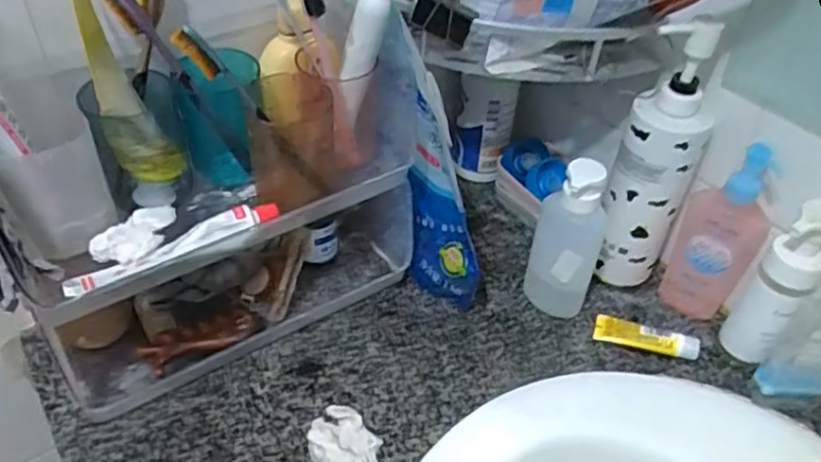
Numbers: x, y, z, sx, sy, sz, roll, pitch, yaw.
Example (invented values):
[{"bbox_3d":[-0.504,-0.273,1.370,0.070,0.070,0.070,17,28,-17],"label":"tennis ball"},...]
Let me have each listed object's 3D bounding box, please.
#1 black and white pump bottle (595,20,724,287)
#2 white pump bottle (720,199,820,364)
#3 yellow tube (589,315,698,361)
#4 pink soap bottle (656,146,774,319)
[{"bbox_3d":[0.227,-0.057,0.624,0.073,0.271,0.060,21,46,19],"label":"black and white pump bottle"},{"bbox_3d":[0.321,0.051,0.582,0.044,0.173,0.043,1,43,-1],"label":"white pump bottle"},{"bbox_3d":[0.227,0.099,0.640,0.095,0.022,0.029,16,45,14],"label":"yellow tube"},{"bbox_3d":[0.288,0.007,0.625,0.072,0.181,0.044,25,48,22],"label":"pink soap bottle"}]

